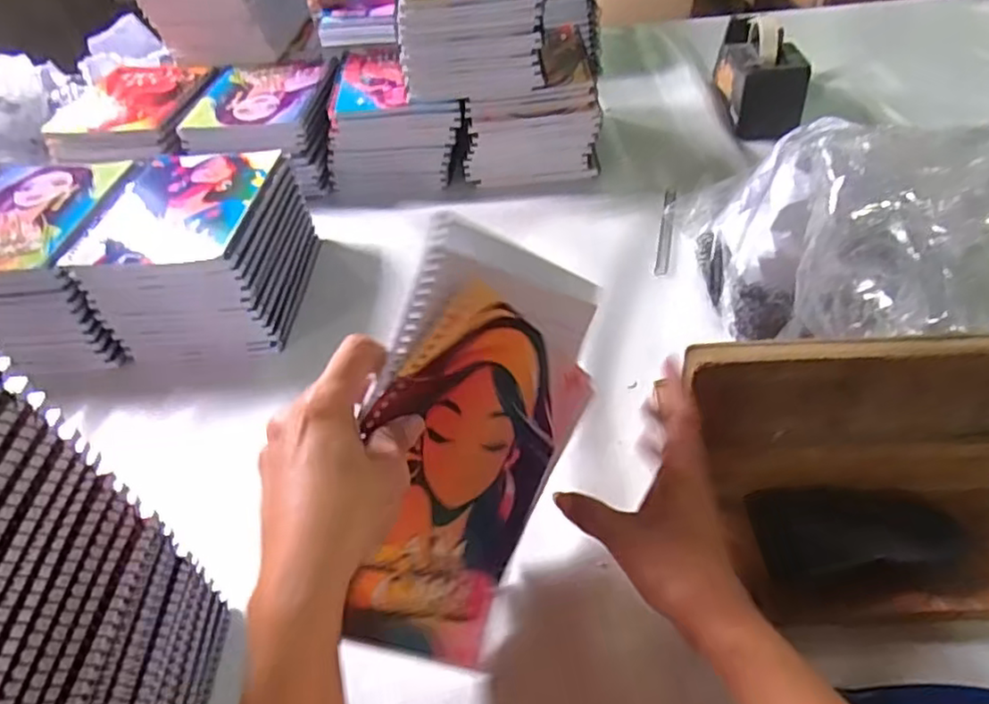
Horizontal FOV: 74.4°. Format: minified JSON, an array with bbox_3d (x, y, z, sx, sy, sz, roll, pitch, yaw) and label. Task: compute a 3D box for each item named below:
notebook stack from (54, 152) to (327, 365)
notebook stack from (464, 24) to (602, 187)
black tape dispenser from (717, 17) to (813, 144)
[{"bbox_3d":[-0.293,-0.104,0.672,0.156,0.113,0.199,-2,44,6],"label":"notebook stack"},{"bbox_3d":[0.041,-0.314,0.839,0.164,0.123,0.162,-6,44,2],"label":"notebook stack"},{"bbox_3d":[0.353,-0.379,0.869,0.091,0.108,0.209,1,45,9],"label":"black tape dispenser"}]

